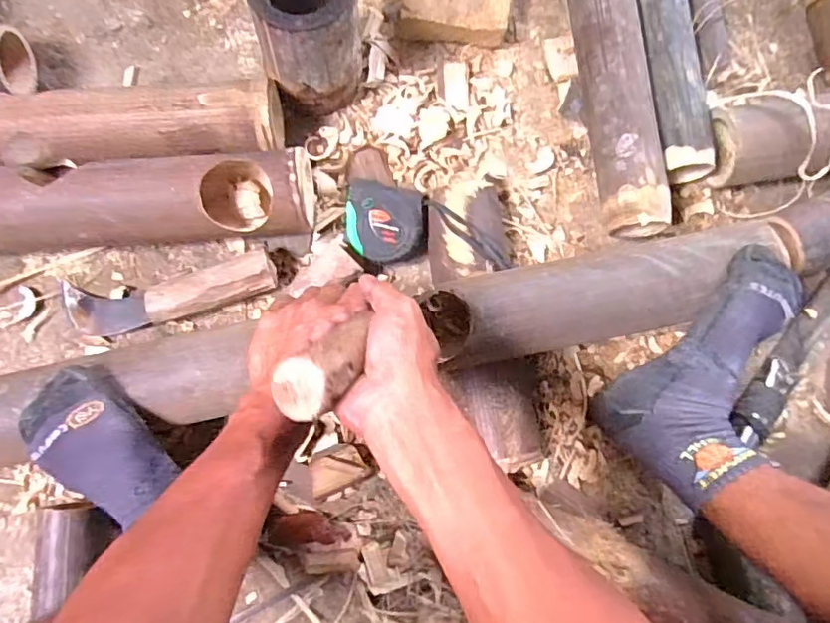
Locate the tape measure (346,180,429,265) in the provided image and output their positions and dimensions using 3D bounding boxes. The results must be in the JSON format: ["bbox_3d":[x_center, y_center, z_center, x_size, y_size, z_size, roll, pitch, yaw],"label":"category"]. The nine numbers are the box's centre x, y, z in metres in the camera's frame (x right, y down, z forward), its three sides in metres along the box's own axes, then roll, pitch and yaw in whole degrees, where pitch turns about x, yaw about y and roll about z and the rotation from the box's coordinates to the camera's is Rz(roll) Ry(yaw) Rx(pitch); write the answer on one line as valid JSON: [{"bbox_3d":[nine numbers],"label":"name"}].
[{"bbox_3d":[-0.028,-0.090,0.589,0.081,0.042,0.078,0,83,-3],"label":"tape measure"}]

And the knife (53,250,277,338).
[{"bbox_3d":[-0.245,-0.016,0.571,0.216,0.041,0.053,-8,84,-4],"label":"knife"}]

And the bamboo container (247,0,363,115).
[{"bbox_3d":[-0.100,-0.269,0.558,0.096,0.142,0.105,-5,83,-4],"label":"bamboo container"}]

